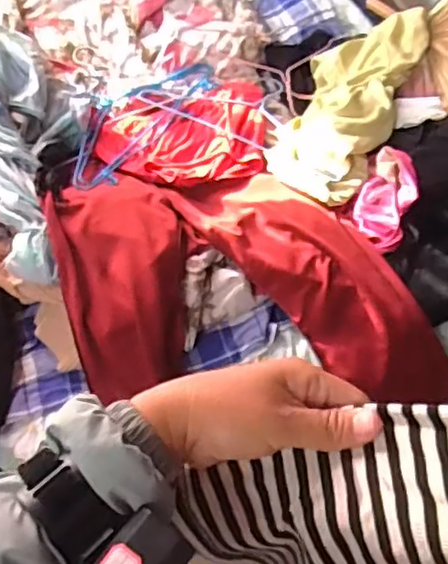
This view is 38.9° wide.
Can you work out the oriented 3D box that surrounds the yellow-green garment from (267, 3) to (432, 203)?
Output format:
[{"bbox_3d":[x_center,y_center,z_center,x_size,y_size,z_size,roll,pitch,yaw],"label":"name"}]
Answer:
[{"bbox_3d":[0.220,-0.325,1.127,0.183,0.083,0.403,27,77,11],"label":"yellow-green garment"}]

